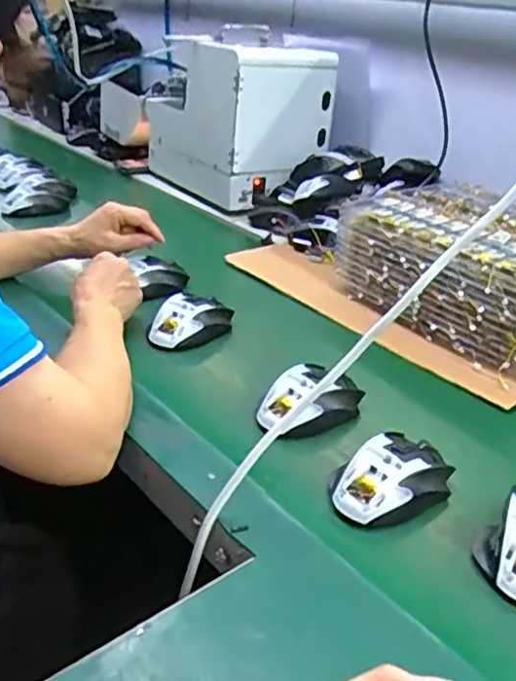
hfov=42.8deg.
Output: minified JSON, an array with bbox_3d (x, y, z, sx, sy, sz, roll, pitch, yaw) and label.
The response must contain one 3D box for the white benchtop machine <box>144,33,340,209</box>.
[{"bbox_3d":[-0.047,-0.424,1.246,0.205,0.246,0.324,-19,36,-34],"label":"white benchtop machine"}]

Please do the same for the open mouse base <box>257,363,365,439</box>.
[{"bbox_3d":[0.055,0.058,0.641,0.116,0.043,0.067,-15,34,-30],"label":"open mouse base"}]

